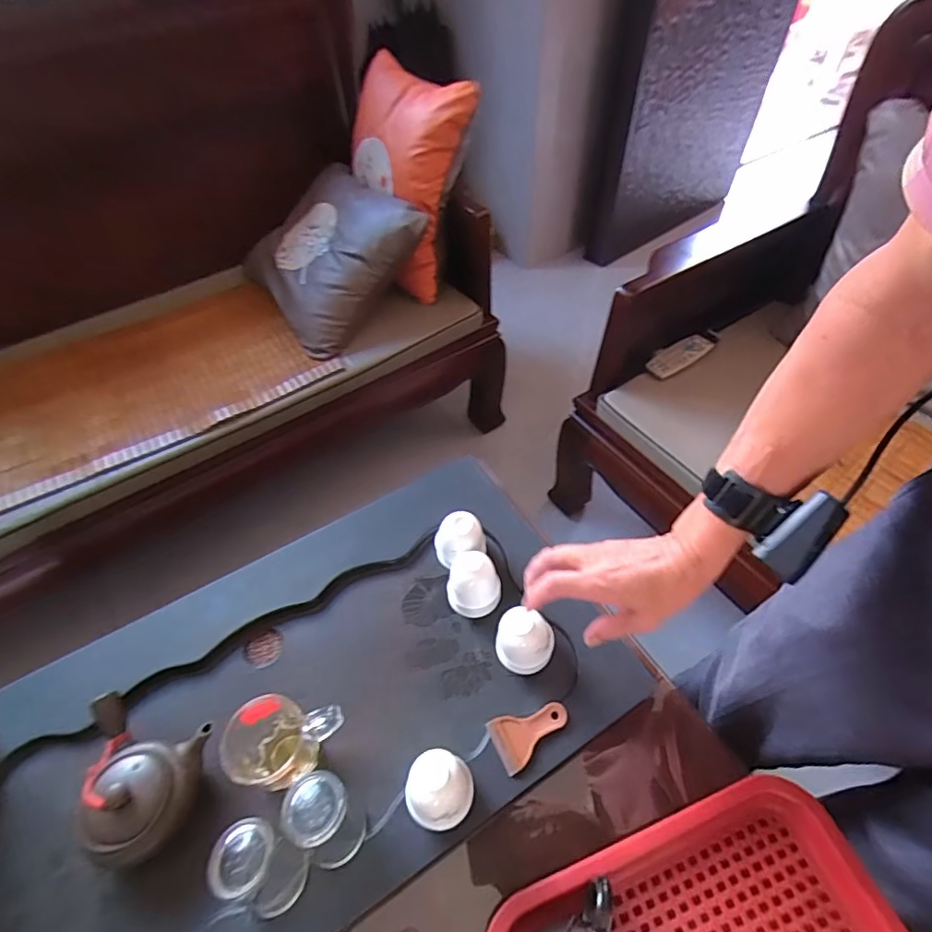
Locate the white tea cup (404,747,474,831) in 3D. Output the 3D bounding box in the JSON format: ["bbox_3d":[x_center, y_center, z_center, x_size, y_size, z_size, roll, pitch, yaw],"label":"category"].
[{"bbox_3d":[-0.022,0.284,0.453,0.055,0.065,0.055,-1,52,1],"label":"white tea cup"}]

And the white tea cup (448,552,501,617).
[{"bbox_3d":[0.010,0.130,0.573,0.056,0.066,0.056,-1,52,1],"label":"white tea cup"}]

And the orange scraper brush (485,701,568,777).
[{"bbox_3d":[0.064,0.258,0.503,0.075,0.011,0.048,-20,54,-13],"label":"orange scraper brush"}]

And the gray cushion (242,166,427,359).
[{"bbox_3d":[-0.297,-0.467,1.110,0.358,0.083,0.383,-47,65,12],"label":"gray cushion"}]

